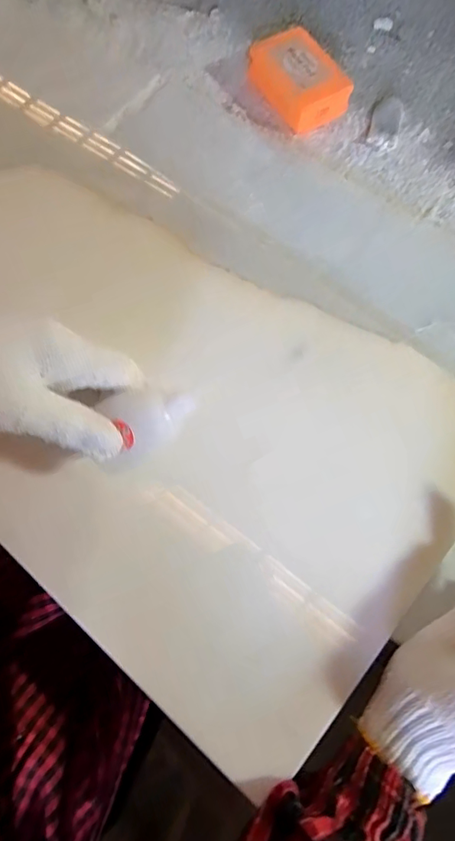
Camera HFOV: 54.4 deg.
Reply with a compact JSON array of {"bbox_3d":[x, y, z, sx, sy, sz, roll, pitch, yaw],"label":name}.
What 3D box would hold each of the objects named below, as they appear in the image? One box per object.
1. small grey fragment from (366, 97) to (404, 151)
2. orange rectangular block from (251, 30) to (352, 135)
[{"bbox_3d":[0.155,-0.290,0.431,0.028,0.005,0.065,14,72,7],"label":"small grey fragment"},{"bbox_3d":[0.066,-0.330,0.428,0.058,0.034,0.099,-30,73,-8],"label":"orange rectangular block"}]

